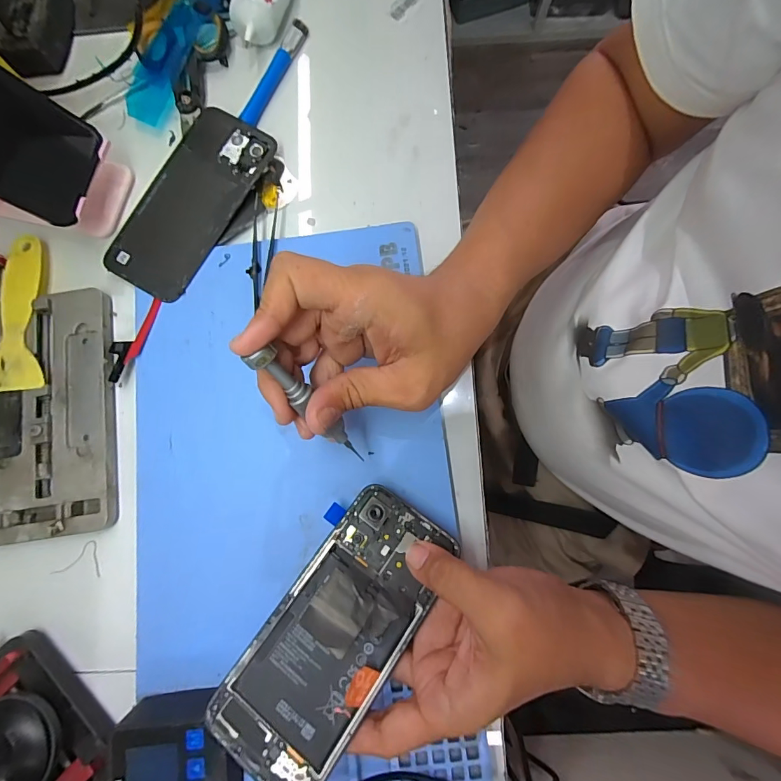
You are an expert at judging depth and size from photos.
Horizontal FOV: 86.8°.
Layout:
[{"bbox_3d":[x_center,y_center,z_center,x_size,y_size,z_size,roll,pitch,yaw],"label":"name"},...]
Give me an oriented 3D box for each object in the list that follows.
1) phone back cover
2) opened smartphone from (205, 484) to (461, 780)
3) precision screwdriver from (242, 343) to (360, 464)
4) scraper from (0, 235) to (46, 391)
[{"bbox_3d":[-0.158,-0.150,0.329,0.071,0.010,0.156,29,82,6],"label":"phone back cover"},{"bbox_3d":[-0.029,0.138,0.240,0.072,0.006,0.158,32,71,15],"label":"opened smartphone"},{"bbox_3d":[-0.045,0.013,0.246,0.015,0.116,0.013,-41,52,-7],"label":"precision screwdriver"},{"bbox_3d":[-0.283,-0.060,0.311,0.050,0.006,0.122,-5,80,0],"label":"scraper"}]

